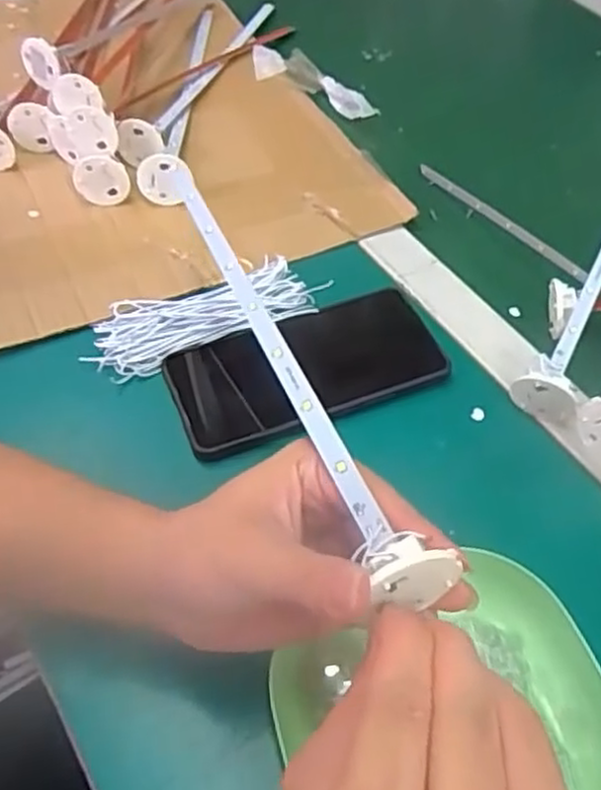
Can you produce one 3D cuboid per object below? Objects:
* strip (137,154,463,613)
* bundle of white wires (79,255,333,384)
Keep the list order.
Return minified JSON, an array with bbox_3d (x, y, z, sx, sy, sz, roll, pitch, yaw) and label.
[{"bbox_3d":[-0.022,-0.035,0.330,0.030,0.027,0.294,-17,48,-15],"label":"strip"},{"bbox_3d":[-0.060,-0.052,0.470,0.148,0.016,0.053,-20,57,-17],"label":"bundle of white wires"}]

